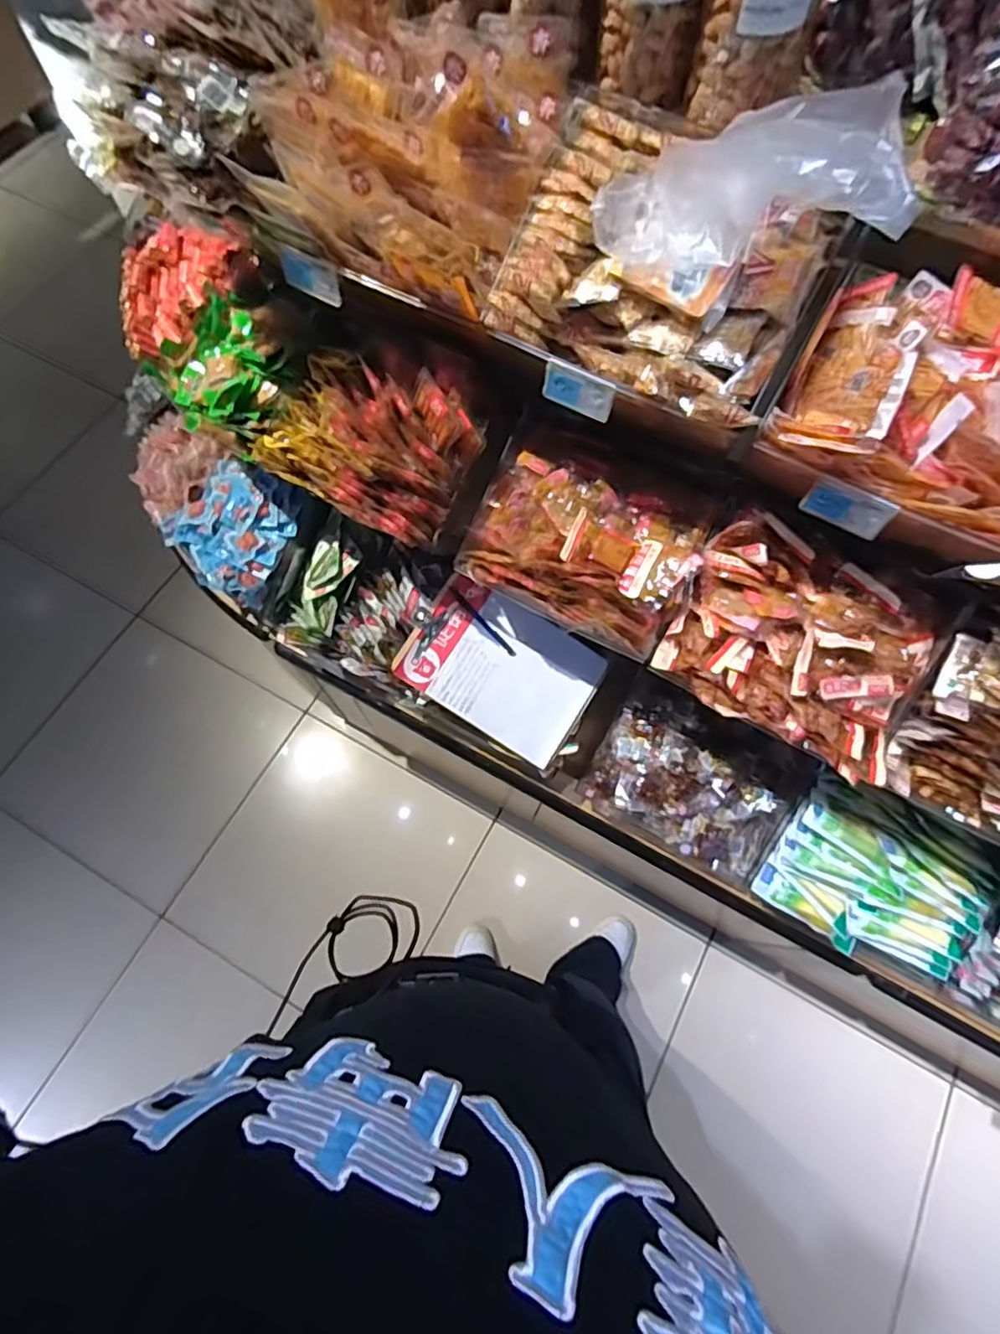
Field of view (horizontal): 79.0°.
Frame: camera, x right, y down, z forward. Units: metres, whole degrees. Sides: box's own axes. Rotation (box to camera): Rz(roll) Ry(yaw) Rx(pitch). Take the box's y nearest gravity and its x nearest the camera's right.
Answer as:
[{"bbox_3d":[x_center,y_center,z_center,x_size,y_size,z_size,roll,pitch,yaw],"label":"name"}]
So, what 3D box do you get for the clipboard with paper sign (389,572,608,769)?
[{"bbox_3d":[0.002,0.000,0.969,0.291,0.014,0.201,32,84,-3],"label":"clipboard with paper sign"}]

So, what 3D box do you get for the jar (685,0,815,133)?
[{"bbox_3d":[0.229,-0.579,0.536,0.094,0.140,0.088,18,70,6],"label":"jar"}]

